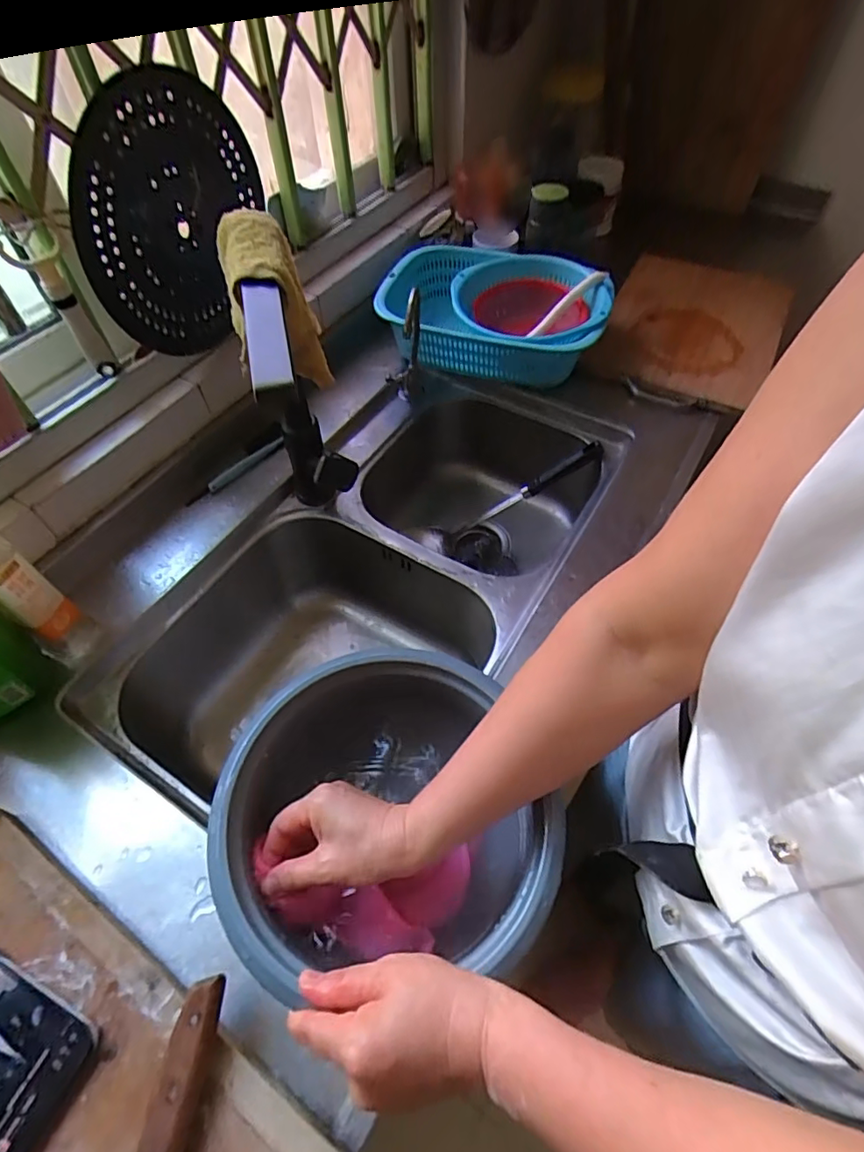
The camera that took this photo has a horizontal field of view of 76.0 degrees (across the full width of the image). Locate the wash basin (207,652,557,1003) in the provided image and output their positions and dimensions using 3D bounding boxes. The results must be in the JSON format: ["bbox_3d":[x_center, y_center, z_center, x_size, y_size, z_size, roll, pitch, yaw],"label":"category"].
[{"bbox_3d":[-0.043,0.183,0.452,0.226,0.100,0.213,-12,56,-7],"label":"wash basin"}]

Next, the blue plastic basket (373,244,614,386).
[{"bbox_3d":[0.097,-0.409,0.904,0.352,0.122,0.268,16,57,12],"label":"blue plastic basket"}]

